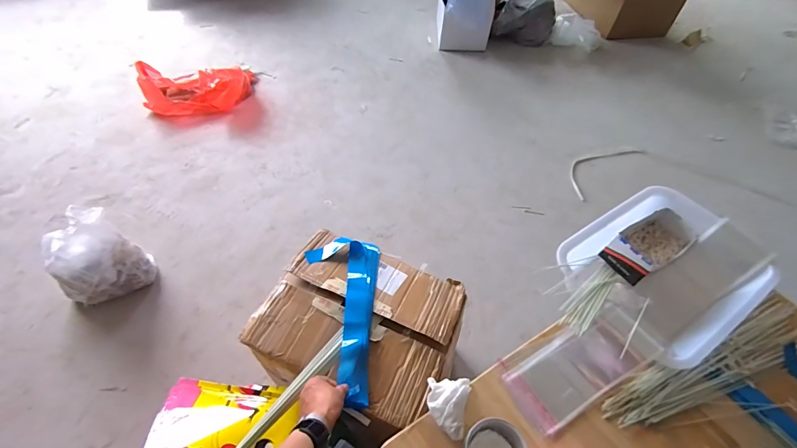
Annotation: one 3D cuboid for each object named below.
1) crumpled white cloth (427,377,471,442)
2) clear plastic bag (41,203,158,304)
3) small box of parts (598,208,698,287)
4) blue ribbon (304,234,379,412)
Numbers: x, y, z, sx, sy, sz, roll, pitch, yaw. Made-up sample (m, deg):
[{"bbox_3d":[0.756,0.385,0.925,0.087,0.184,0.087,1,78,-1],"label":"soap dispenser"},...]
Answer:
[{"bbox_3d":[0.073,0.265,0.552,0.063,0.033,0.082,8,53,2],"label":"crumpled white cloth"},{"bbox_3d":[-0.919,0.106,1.149,0.238,0.269,0.151,-21,57,-17],"label":"clear plastic bag"},{"bbox_3d":[0.471,0.036,0.709,0.229,0.058,0.090,-18,55,-35],"label":"small box of parts"},{"bbox_3d":[-0.119,0.193,0.848,0.166,0.041,0.394,-3,52,-6],"label":"blue ribbon"}]

